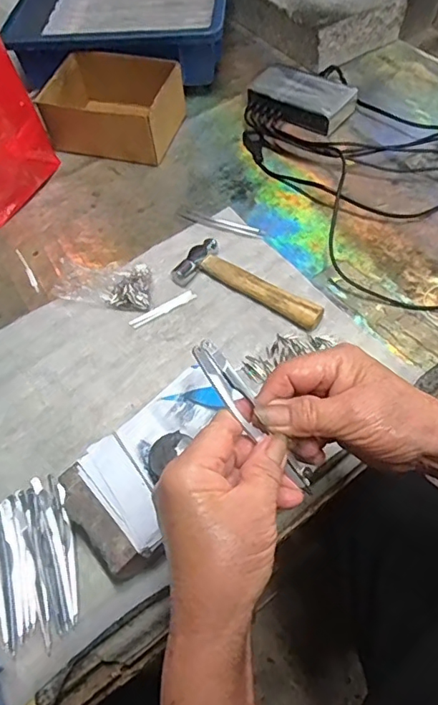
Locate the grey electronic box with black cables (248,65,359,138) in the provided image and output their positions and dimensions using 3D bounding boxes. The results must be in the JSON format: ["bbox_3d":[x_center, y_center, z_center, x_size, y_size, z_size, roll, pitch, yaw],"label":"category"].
[{"bbox_3d":[0.106,-0.327,0.671,0.127,0.035,0.075,24,62,18],"label":"grey electronic box with black cables"}]

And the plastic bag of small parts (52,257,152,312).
[{"bbox_3d":[-0.117,-0.076,0.532,0.092,0.034,0.058,0,57,4],"label":"plastic bag of small parts"}]

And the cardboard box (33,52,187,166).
[{"bbox_3d":[-0.132,-0.312,0.661,0.159,0.070,0.116,11,59,11],"label":"cardboard box"}]

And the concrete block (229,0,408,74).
[{"bbox_3d":[0.135,-0.515,0.772,0.148,0.062,0.235,-33,61,-16],"label":"concrete block"}]

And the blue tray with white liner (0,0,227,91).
[{"bbox_3d":[-0.125,-0.540,0.789,0.276,0.097,0.407,0,58,5],"label":"blue tray with white liner"}]

